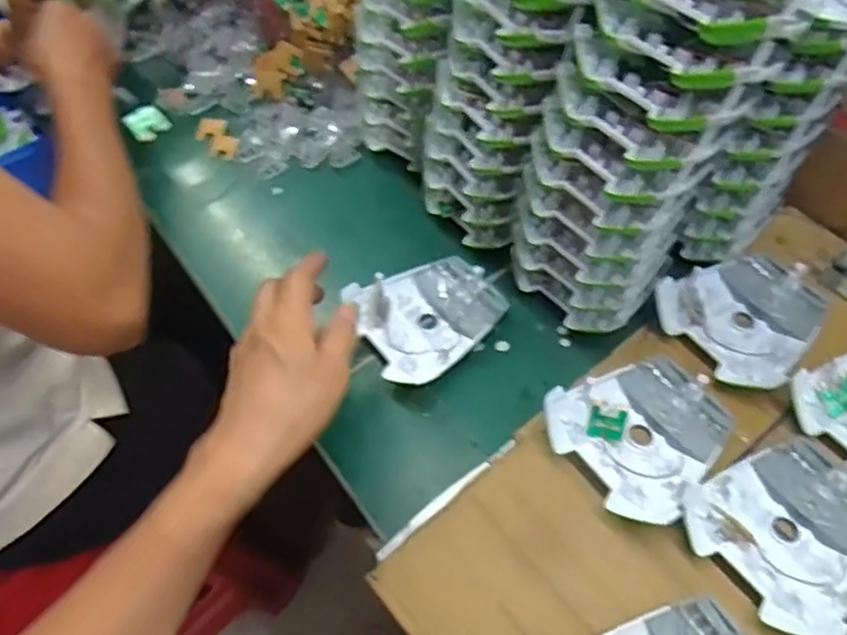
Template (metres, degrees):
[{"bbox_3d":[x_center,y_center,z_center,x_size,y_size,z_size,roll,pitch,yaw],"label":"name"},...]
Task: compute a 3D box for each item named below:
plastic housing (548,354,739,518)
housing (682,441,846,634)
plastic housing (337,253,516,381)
[{"bbox_3d":[0.144,0.072,0.438,0.106,0.019,0.098,-32,61,-16],"label":"plastic housing"},{"bbox_3d":[0.219,0.121,0.401,0.108,0.018,0.098,-40,63,-20],"label":"housing"},{"bbox_3d":[0.008,-0.001,0.515,0.106,0.023,0.094,-25,59,-12],"label":"plastic housing"}]

